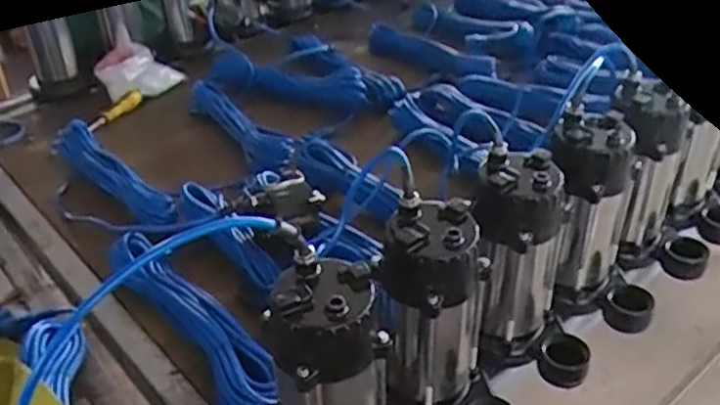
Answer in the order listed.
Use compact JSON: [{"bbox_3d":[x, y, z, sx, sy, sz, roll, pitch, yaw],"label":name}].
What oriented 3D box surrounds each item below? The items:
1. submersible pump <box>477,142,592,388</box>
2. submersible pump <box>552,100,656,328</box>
[{"bbox_3d":[0.185,0.077,0.756,0.127,0.230,0.120,-4,34,-1],"label":"submersible pump"},{"bbox_3d":[0.294,0.026,0.824,0.149,0.233,0.109,10,36,18],"label":"submersible pump"}]

